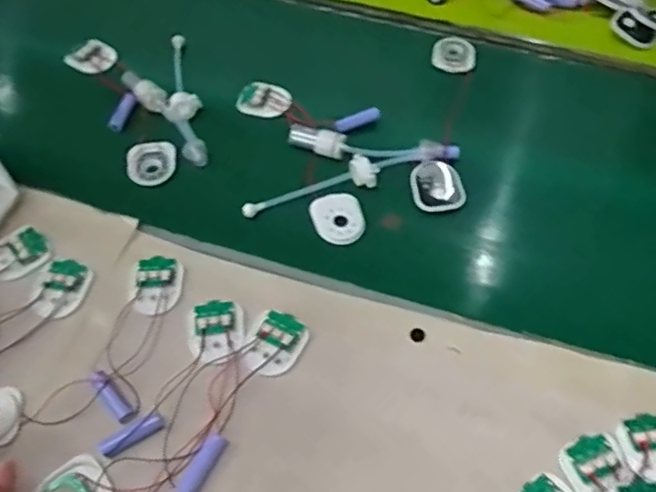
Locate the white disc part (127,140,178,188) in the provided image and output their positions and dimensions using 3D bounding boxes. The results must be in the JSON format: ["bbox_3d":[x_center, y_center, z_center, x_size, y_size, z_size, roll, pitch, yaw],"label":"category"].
[{"bbox_3d":[-0.190,-0.091,0.671,0.053,0.016,0.062,-15,59,-10],"label":"white disc part"}]

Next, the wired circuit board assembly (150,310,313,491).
[{"bbox_3d":[-0.107,0.156,0.480,0.049,0.018,0.264,32,63,19],"label":"wired circuit board assembly"}]

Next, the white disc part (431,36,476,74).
[{"bbox_3d":[0.156,-0.236,0.766,0.052,0.011,0.062,11,58,6],"label":"white disc part"}]

